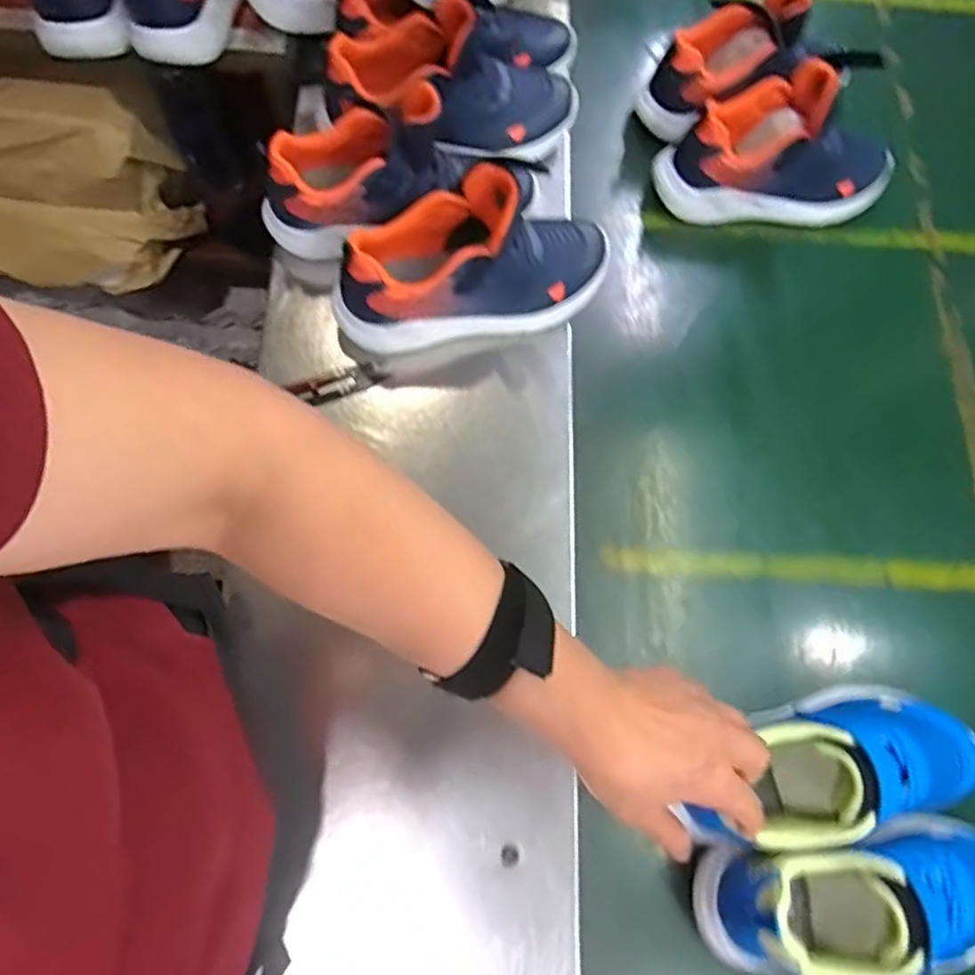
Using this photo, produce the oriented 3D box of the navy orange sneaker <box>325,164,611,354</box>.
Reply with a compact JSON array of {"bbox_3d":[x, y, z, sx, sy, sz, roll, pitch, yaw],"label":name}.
[{"bbox_3d":[-0.008,-0.184,0.554,0.236,0.113,0.082,-12,73,-6],"label":"navy orange sneaker"}]

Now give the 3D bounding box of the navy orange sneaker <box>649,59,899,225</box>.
[{"bbox_3d":[0.291,-0.326,0.661,0.236,0.119,0.096,-3,72,-4],"label":"navy orange sneaker"}]

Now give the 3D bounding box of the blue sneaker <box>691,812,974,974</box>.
[{"bbox_3d":[0.264,0.275,0.460,0.235,0.105,0.094,5,71,-1],"label":"blue sneaker"}]

